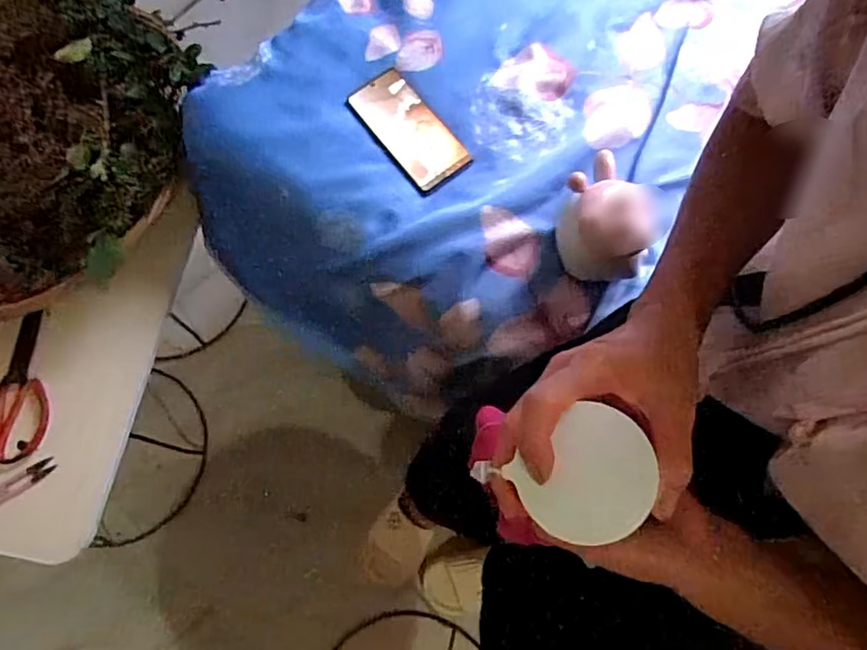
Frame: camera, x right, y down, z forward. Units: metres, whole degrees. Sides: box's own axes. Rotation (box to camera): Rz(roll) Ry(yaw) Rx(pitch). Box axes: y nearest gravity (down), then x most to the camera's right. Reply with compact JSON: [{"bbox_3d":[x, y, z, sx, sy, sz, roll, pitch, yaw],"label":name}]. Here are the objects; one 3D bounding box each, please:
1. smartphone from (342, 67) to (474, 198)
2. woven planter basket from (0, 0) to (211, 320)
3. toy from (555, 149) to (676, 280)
[{"bbox_3d":[-0.030,-0.231,0.704,0.076,0.009,0.159,-36,75,-10],"label":"smartphone"},{"bbox_3d":[-0.530,-0.258,0.756,0.472,0.079,0.464,-21,73,-6],"label":"woven planter basket"},{"bbox_3d":[0.181,-0.108,0.629,0.109,0.093,0.107,0,72,1],"label":"toy"}]

